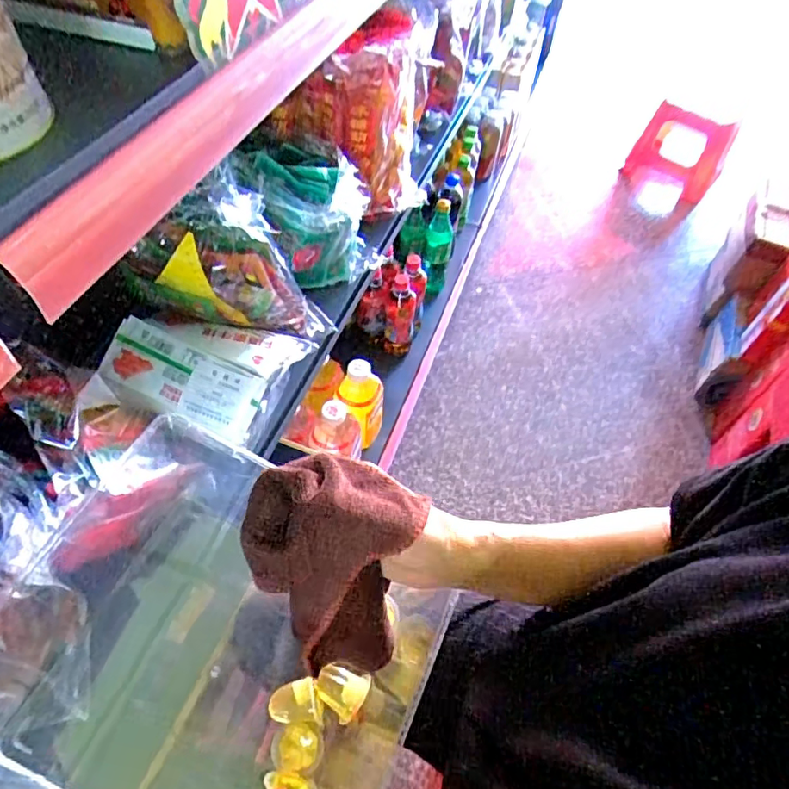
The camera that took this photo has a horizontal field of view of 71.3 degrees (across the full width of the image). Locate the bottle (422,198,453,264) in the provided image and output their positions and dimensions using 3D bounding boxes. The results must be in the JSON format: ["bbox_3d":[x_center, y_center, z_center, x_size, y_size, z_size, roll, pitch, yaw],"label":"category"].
[{"bbox_3d":[0.106,-0.373,1.262,0.062,0.146,0.067,12,54,4],"label":"bottle"}]

